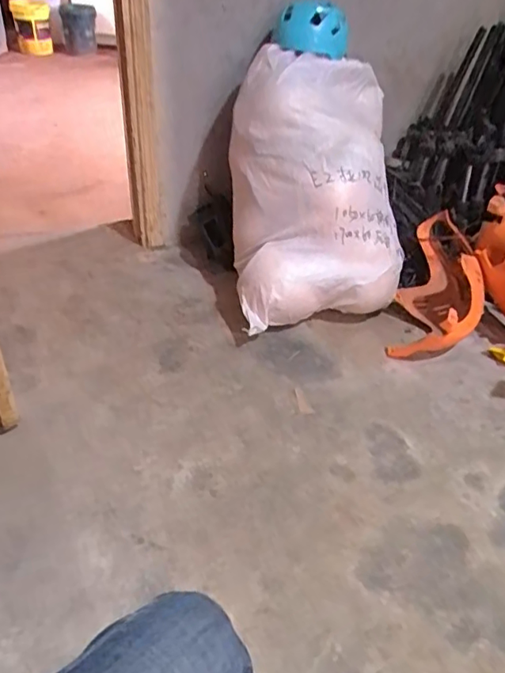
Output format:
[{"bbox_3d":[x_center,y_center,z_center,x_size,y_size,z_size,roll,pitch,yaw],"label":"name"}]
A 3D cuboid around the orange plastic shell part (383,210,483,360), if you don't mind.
[{"bbox_3d":[0.581,-0.155,1.654,0.240,0.228,0.536,15,38,15],"label":"orange plastic shell part"}]

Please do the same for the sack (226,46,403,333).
[{"bbox_3d":[0.166,-0.468,1.623,0.500,0.822,0.403,-4,13,10],"label":"sack"}]

